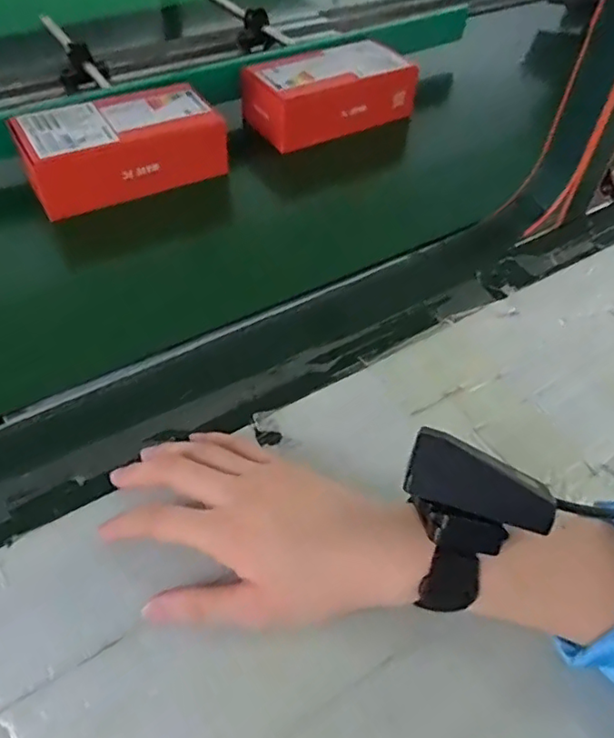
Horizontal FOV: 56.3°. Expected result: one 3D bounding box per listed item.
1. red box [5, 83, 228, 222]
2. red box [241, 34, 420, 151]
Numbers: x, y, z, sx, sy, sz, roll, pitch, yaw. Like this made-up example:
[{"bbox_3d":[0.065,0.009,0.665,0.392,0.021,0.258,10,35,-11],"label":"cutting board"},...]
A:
[{"bbox_3d":[-0.176,-0.218,0.556,0.188,0.056,0.097,-24,59,-20],"label":"red box"},{"bbox_3d":[0.024,-0.318,0.655,0.193,0.061,0.090,-25,59,-21],"label":"red box"}]

